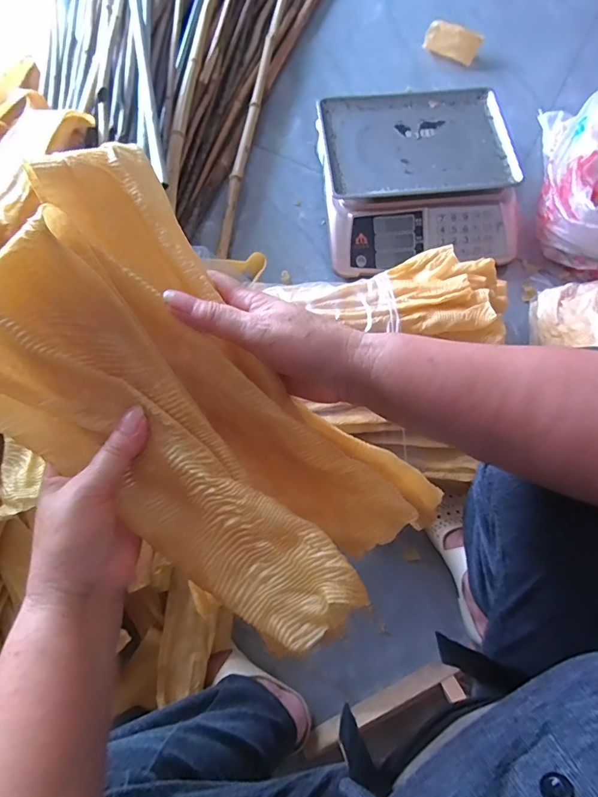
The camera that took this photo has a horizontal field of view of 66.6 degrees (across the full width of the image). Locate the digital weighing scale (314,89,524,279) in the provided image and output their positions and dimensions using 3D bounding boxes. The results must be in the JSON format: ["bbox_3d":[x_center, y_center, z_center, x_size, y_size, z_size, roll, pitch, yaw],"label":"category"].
[{"bbox_3d":[0.213,-0.403,0.839,0.335,0.097,0.335,-3,72,-1],"label":"digital weighing scale"}]

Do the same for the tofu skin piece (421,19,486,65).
[{"bbox_3d":[0.336,-0.781,1.000,0.119,0.062,0.021,15,60,4],"label":"tofu skin piece"}]

